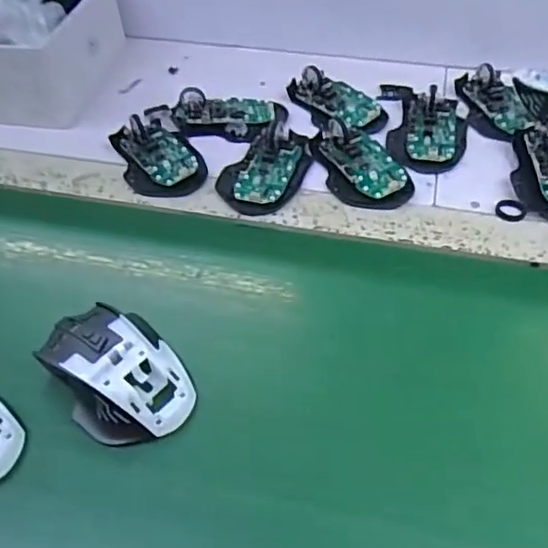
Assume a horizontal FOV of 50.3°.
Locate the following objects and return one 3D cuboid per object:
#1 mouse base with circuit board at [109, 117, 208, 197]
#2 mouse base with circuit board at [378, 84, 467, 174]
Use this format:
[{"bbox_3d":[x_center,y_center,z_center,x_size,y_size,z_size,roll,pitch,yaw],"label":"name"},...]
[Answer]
[{"bbox_3d":[-0.108,-0.114,0.549,0.074,0.024,0.099,-19,51,-13],"label":"mouse base with circuit board"},{"bbox_3d":[0.150,-0.157,0.582,0.082,0.022,0.137,5,50,7],"label":"mouse base with circuit board"}]

